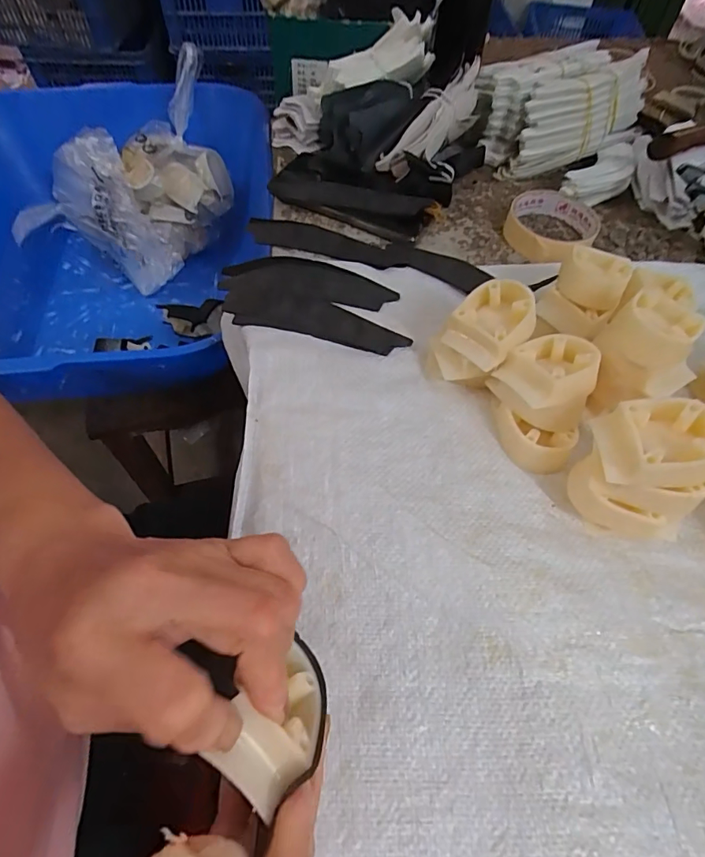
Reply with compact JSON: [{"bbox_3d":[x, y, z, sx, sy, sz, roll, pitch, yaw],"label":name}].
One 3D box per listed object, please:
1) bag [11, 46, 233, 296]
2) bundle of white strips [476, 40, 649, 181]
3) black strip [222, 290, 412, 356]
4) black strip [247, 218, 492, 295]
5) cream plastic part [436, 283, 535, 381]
[{"bbox_3d":[-0.344,-0.358,0.699,0.313,0.209,0.212,-12,59,-9],"label":"bag"},{"bbox_3d":[0.230,-0.358,0.527,0.194,0.079,0.122,-27,64,-20],"label":"bundle of white strips"},{"bbox_3d":[-0.032,-0.088,0.385,0.153,0.005,0.039,14,60,6],"label":"black strip"},{"bbox_3d":[0.012,-0.164,0.430,0.217,0.004,0.046,16,58,5],"label":"black strip"},{"bbox_3d":[0.094,-0.065,0.342,0.054,0.065,0.059,33,61,15],"label":"cream plastic part"}]

